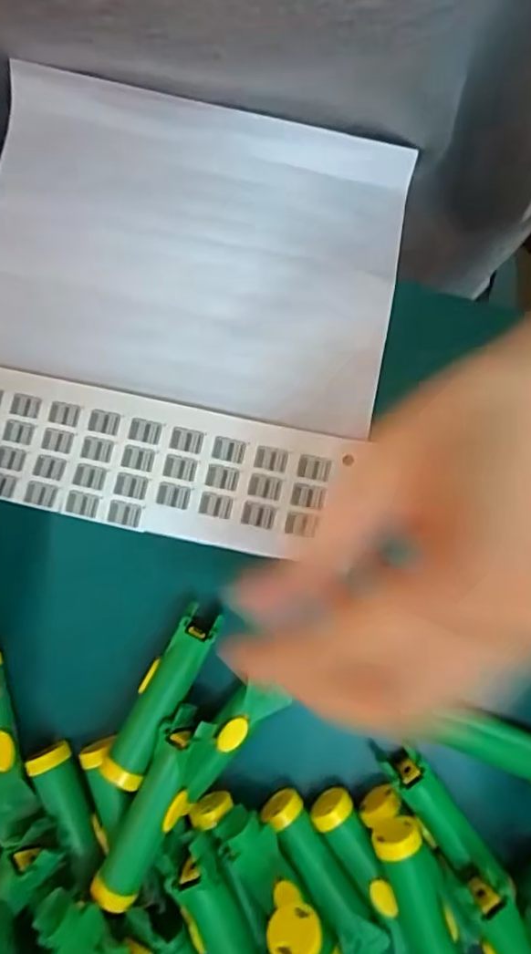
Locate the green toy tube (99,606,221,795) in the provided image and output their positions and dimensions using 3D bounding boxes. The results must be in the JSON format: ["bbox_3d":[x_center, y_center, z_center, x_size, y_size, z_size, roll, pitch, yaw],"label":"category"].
[{"bbox_3d":[-0.046,0.096,0.260,0.020,0.021,0.079,27,88,3],"label":"green toy tube"}]

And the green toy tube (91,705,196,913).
[{"bbox_3d":[-0.047,0.140,0.248,0.021,0.024,0.079,24,88,3],"label":"green toy tube"}]

